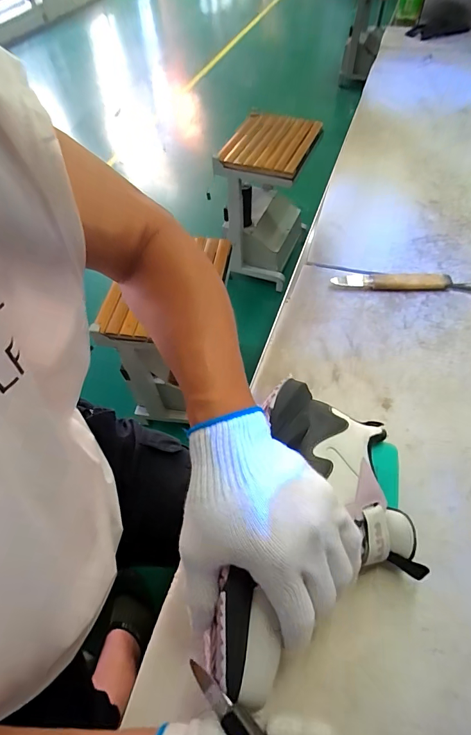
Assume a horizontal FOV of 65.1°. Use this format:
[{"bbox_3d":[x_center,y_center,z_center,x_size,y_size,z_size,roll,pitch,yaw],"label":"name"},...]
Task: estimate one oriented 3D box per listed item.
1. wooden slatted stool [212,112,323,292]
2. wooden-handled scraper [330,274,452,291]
[{"bbox_3d":[0.128,-0.640,1.437,0.287,0.489,0.379,19,59,16],"label":"wooden slatted stool"},{"bbox_3d":[0.225,-0.124,0.534,0.161,0.014,0.027,2,56,5],"label":"wooden-handled scraper"}]

